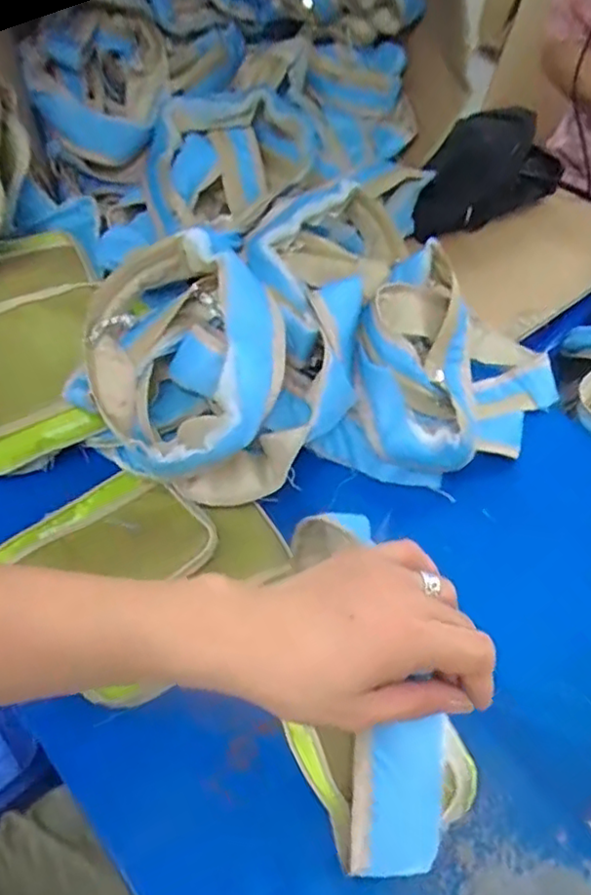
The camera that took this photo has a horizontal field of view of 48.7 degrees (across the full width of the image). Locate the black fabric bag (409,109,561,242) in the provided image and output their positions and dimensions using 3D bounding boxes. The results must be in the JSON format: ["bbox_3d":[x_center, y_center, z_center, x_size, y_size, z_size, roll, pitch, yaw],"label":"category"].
[{"bbox_3d":[0.257,-0.373,0.870,0.228,0.131,0.079,-24,59,-17],"label":"black fabric bag"}]

